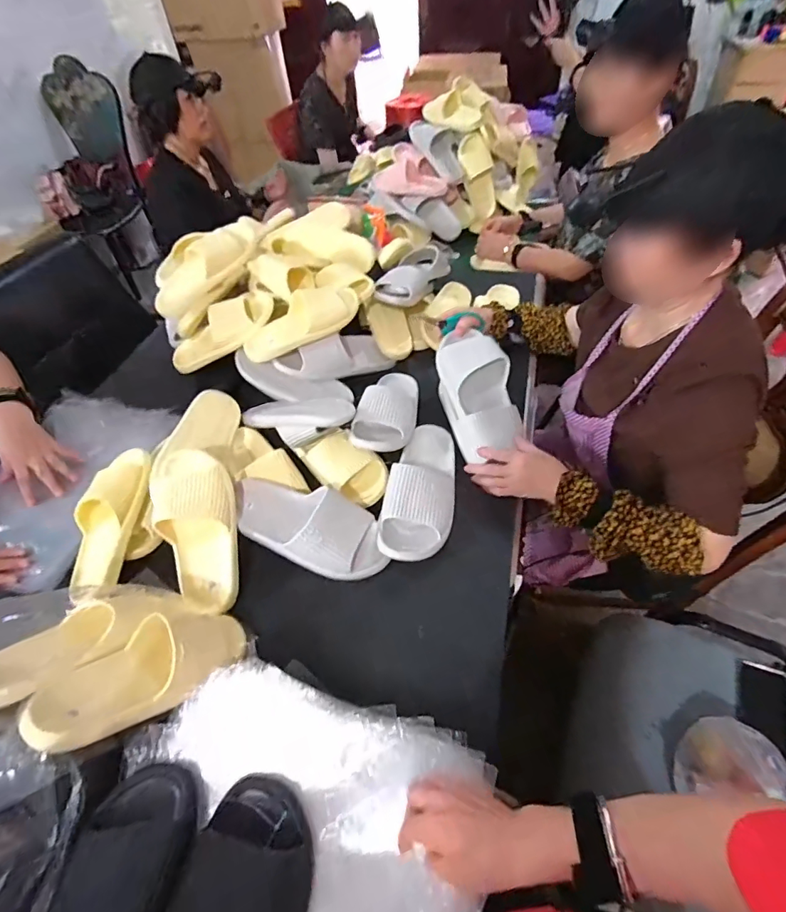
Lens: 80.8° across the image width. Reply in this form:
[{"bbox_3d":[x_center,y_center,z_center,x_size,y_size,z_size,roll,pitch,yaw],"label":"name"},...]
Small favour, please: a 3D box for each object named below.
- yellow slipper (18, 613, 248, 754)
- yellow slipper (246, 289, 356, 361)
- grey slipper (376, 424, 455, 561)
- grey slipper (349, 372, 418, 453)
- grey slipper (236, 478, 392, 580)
[{"bbox_3d":[-0.281,0.241,0.539,0.107,0.054,0.242,35,31,30],"label":"yellow slipper"},{"bbox_3d":[-0.182,-0.269,0.923,0.251,0.079,0.083,-31,52,-6],"label":"yellow slipper"},{"bbox_3d":[0.051,0.038,0.761,0.109,0.069,0.276,8,50,12],"label":"grey slipper"},{"bbox_3d":[-0.007,-0.089,0.858,0.103,0.057,0.201,7,49,11],"label":"grey slipper"},{"bbox_3d":[-0.124,0.095,0.718,0.252,0.062,0.129,22,53,7],"label":"grey slipper"}]

